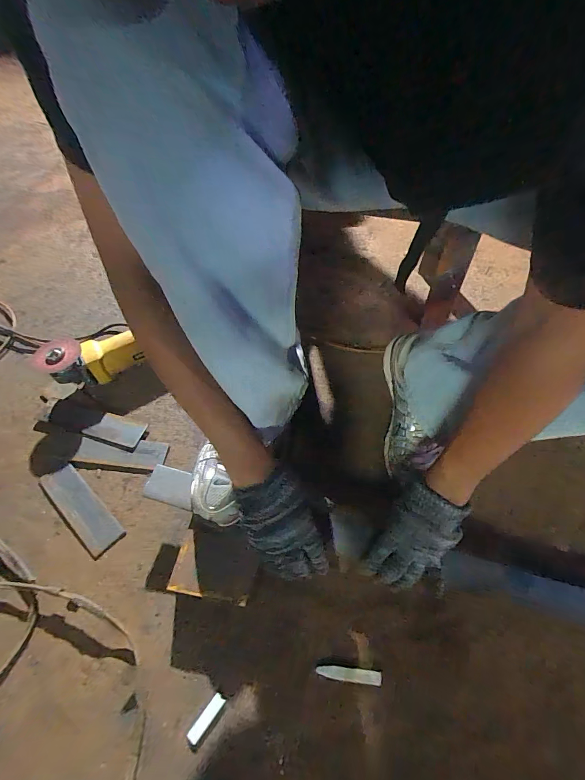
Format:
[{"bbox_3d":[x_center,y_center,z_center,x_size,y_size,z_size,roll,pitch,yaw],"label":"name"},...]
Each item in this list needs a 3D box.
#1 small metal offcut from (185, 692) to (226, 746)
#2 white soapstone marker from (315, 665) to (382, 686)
[{"bbox_3d":[-0.097,0.368,0.389,0.013,0.004,0.048,33,62,22],"label":"small metal offcut"},{"bbox_3d":[0.066,0.335,0.410,0.074,0.007,0.014,4,55,5],"label":"white soapstone marker"}]

